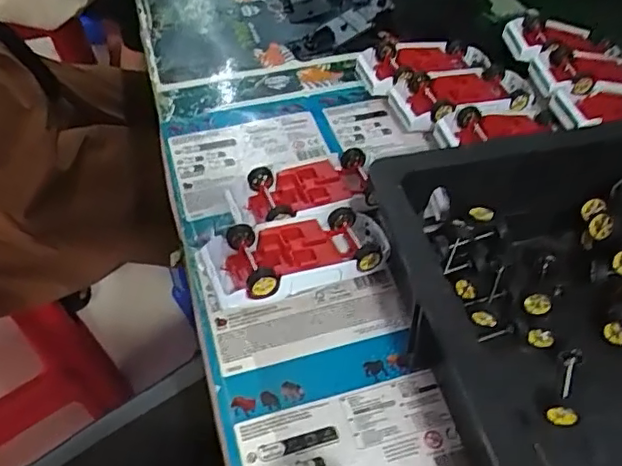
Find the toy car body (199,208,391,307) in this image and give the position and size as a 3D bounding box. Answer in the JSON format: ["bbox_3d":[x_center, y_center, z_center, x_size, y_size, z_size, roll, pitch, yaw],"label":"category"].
[{"bbox_3d":[-0.009,0.017,0.420,0.129,0.037,0.063,-16,49,-13],"label":"toy car body"}]

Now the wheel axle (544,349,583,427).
[{"bbox_3d":[0.154,0.091,0.354,0.017,0.013,0.052,18,50,17],"label":"wheel axle"}]

